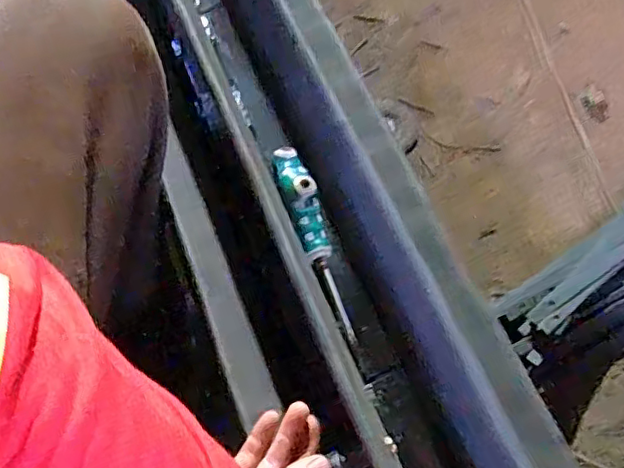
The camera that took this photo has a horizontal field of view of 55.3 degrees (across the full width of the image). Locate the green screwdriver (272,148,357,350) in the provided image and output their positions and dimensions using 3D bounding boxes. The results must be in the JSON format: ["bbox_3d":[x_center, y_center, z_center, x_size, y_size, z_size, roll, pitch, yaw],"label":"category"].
[{"bbox_3d":[0.004,0.002,0.476,0.028,0.029,0.165,-21,67,-7],"label":"green screwdriver"}]

